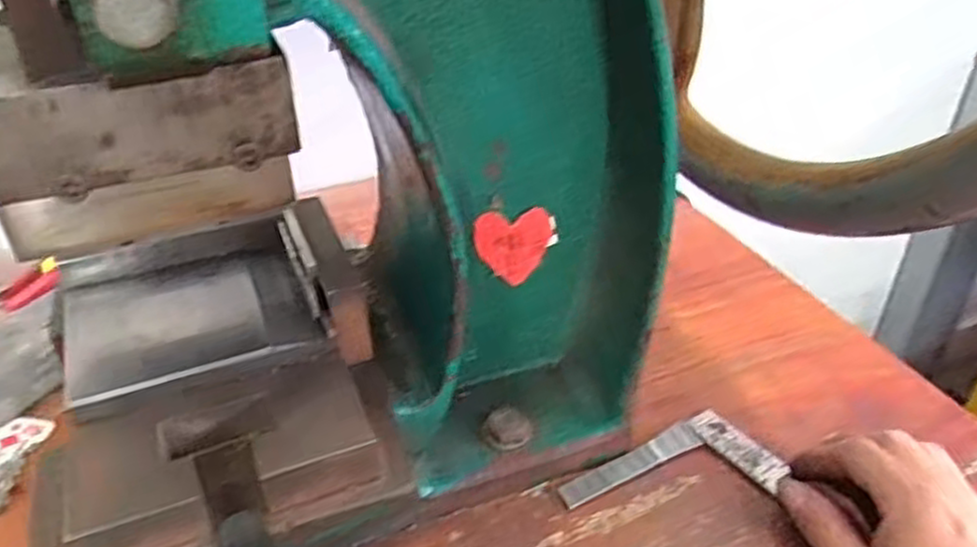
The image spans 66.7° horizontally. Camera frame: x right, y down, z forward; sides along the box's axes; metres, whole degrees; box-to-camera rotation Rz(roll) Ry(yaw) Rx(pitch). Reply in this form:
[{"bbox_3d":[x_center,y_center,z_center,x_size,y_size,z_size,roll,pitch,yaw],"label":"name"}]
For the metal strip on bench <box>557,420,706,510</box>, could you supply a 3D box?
[{"bbox_3d":[0.074,0.097,0.381,0.084,0.005,0.014,-18,39,-23],"label":"metal strip on bench"}]

